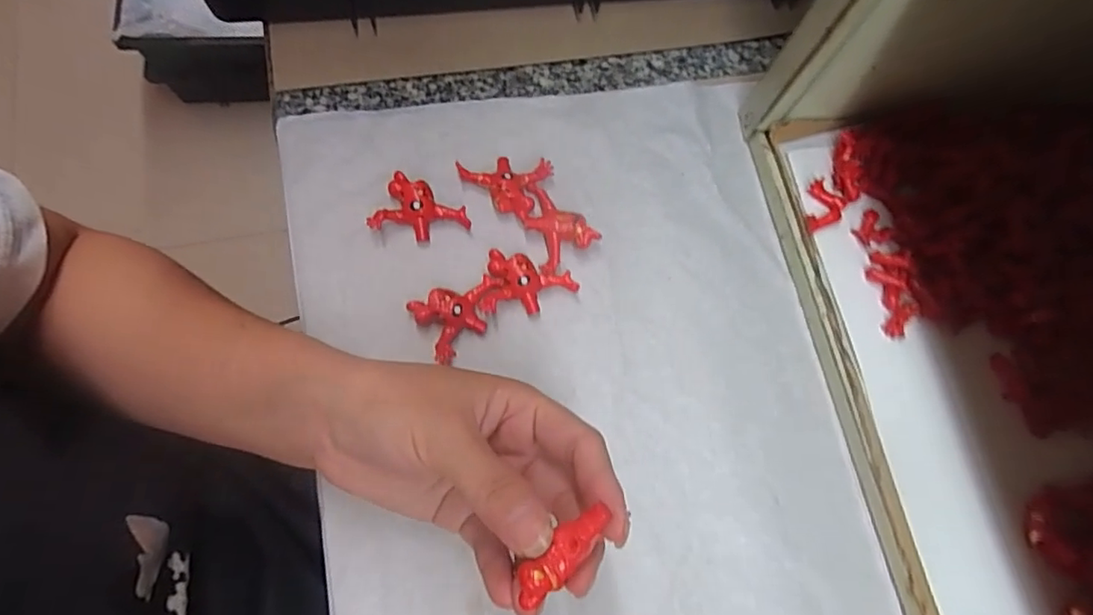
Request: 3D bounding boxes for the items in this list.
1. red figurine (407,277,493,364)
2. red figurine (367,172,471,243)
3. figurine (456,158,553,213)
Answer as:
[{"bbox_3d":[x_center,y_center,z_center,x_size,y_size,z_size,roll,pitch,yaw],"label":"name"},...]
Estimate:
[{"bbox_3d":[-0.042,0.005,0.287,0.040,0.013,0.033,-22,77,-15],"label":"red figurine"},{"bbox_3d":[-0.063,-0.047,0.298,0.043,0.012,0.031,22,70,-1],"label":"red figurine"},{"bbox_3d":[-0.023,-0.066,0.308,0.047,0.008,0.030,8,71,-6],"label":"figurine"}]

